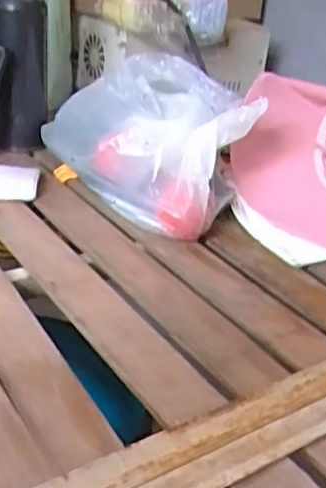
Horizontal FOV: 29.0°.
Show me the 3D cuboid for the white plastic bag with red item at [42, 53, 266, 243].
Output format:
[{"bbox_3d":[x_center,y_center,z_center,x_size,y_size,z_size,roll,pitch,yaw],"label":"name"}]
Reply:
[{"bbox_3d":[-0.019,-0.149,0.878,0.175,0.182,0.346,-10,33,-28],"label":"white plastic bag with red item"}]

